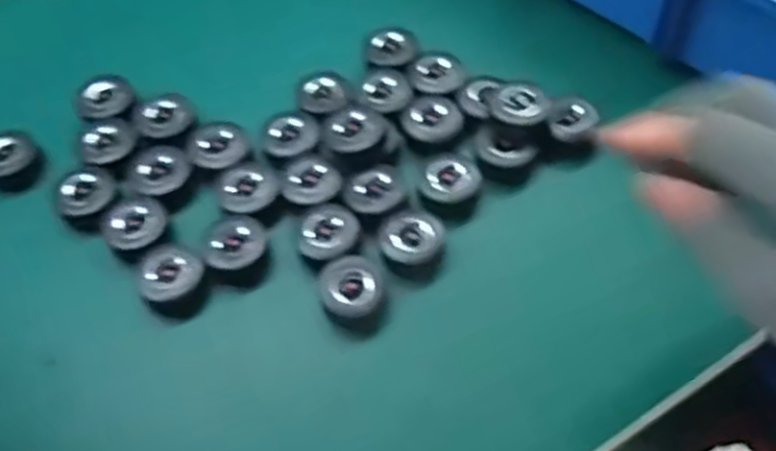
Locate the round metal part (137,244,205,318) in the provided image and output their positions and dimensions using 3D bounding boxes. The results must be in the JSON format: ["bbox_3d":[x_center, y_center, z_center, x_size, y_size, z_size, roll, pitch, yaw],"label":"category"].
[{"bbox_3d":[-0.123,0.031,0.430,0.031,0.026,0.036,21,63,14],"label":"round metal part"}]

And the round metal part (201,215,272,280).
[{"bbox_3d":[-0.087,0.013,0.438,0.034,0.018,0.034,-1,60,2],"label":"round metal part"}]

